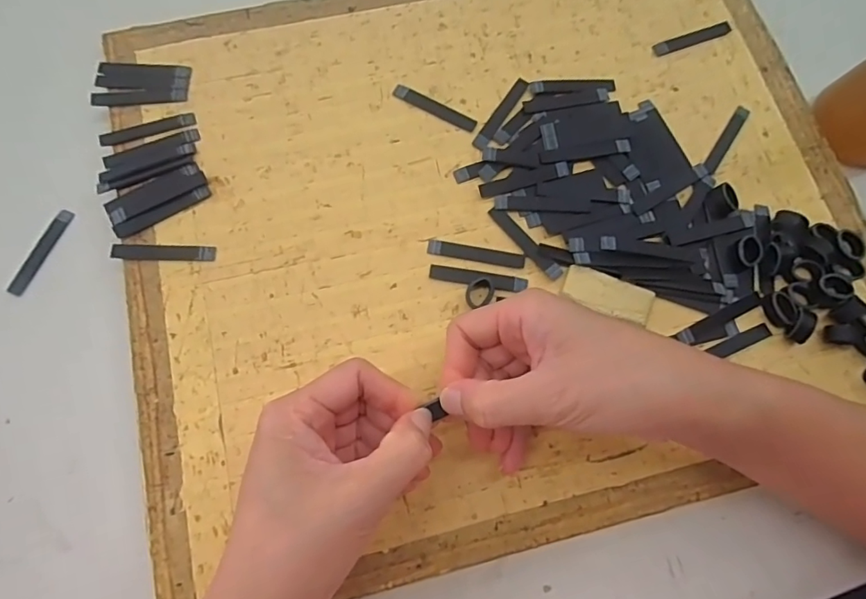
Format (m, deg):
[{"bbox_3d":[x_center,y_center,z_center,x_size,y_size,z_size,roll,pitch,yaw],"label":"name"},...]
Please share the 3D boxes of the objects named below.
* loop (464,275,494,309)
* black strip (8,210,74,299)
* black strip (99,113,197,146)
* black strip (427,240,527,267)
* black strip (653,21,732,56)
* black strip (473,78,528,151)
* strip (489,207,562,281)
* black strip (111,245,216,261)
[{"bbox_3d":[0.028,-0.004,0.302,0.016,0.011,0.018,29,78,4],"label":"loop"},{"bbox_3d":[-0.249,-0.031,0.319,0.009,0.004,0.061,25,77,3],"label":"black strip"},{"bbox_3d":[-0.186,-0.112,0.330,0.060,0.004,0.011,-16,79,-6],"label":"black strip"},{"bbox_3d":[0.027,-0.028,0.312,0.060,0.004,0.010,10,77,0],"label":"black strip"},{"bbox_3d":[0.186,-0.186,0.357,0.061,0.004,0.009,-21,79,-7],"label":"black strip"},{"bbox_3d":[0.046,-0.126,0.337,0.009,0.004,0.061,32,78,5],"label":"black strip"},{"bbox_3d":[0.058,-0.036,0.314,0.011,0.004,0.059,-37,81,-10],"label":"strip"},{"bbox_3d":[-0.164,-0.029,0.306,0.060,0.004,0.010,1,77,-2],"label":"black strip"}]

